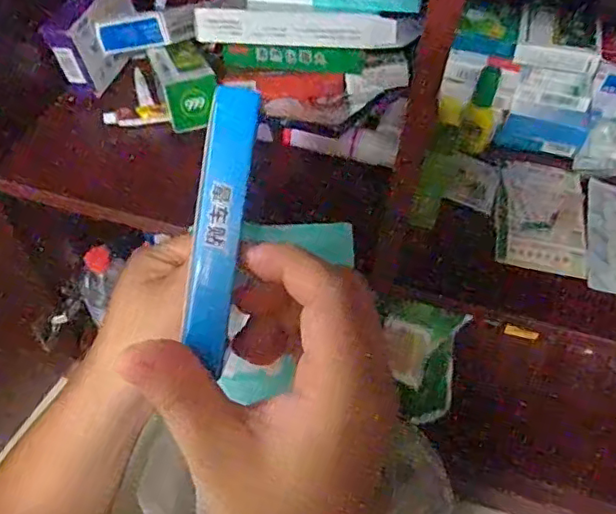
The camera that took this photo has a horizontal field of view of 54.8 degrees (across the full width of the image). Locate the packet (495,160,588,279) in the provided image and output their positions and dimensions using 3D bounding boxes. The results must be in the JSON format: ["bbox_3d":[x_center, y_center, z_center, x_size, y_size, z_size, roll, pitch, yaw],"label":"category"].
[{"bbox_3d":[0.230,-0.044,0.588,0.085,0.009,0.139,11,52,5],"label":"packet"}]

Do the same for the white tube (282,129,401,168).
[{"bbox_3d":[0.033,-0.118,0.609,0.117,0.023,0.021,11,52,5],"label":"white tube"}]

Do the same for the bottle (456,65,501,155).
[{"bbox_3d":[0.178,-0.149,0.606,0.034,0.090,0.026,17,53,10],"label":"bottle"}]

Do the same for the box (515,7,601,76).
[{"bbox_3d":[0.243,-0.212,0.580,0.076,0.022,0.066,13,52,6],"label":"box"}]

